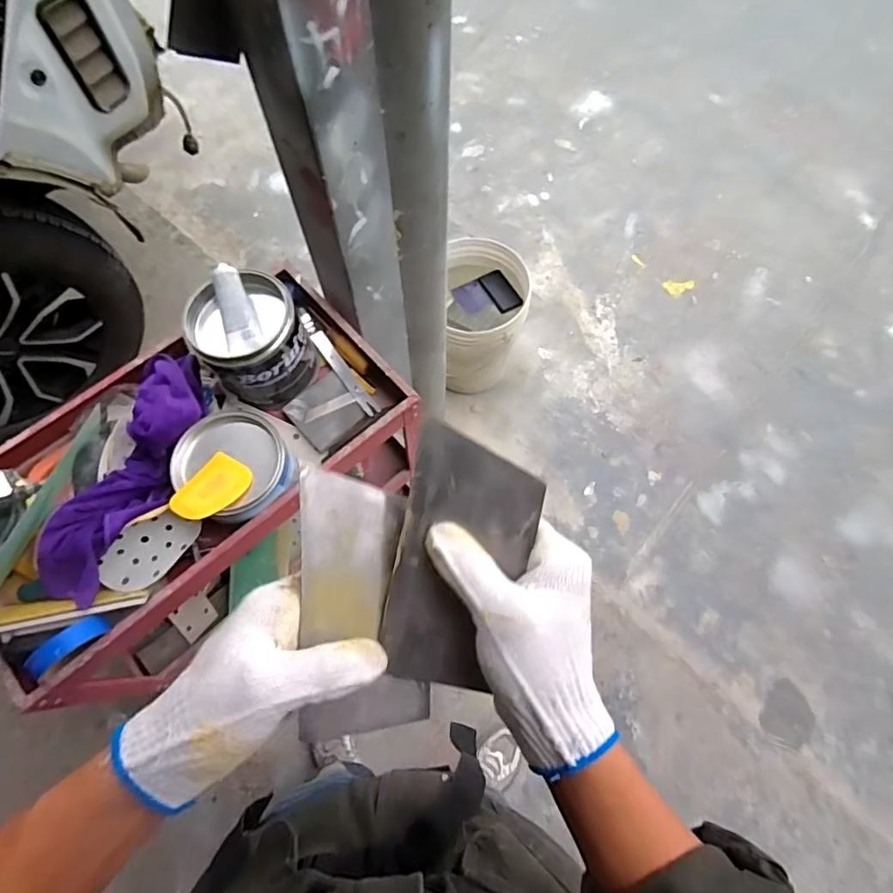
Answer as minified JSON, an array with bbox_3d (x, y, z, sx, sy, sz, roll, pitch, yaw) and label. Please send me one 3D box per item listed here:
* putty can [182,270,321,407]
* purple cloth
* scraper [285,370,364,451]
[{"bbox_3d":[-0.291,-0.154,0.816,0.142,0.155,0.144,0,68,-1],"label":"putty can"},{"bbox_3d":[-0.438,0.035,0.751,0.117,0.101,0.363,15,69,5],"label":"purple cloth"},{"bbox_3d":[-0.193,-0.056,0.855,0.098,0.011,0.103,-40,74,-13],"label":"scraper"}]

